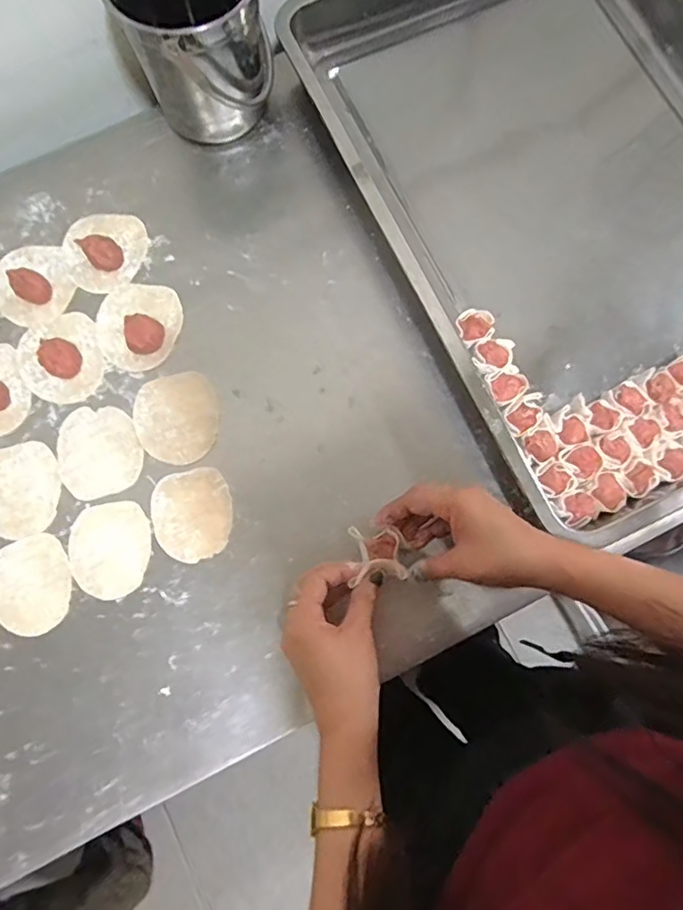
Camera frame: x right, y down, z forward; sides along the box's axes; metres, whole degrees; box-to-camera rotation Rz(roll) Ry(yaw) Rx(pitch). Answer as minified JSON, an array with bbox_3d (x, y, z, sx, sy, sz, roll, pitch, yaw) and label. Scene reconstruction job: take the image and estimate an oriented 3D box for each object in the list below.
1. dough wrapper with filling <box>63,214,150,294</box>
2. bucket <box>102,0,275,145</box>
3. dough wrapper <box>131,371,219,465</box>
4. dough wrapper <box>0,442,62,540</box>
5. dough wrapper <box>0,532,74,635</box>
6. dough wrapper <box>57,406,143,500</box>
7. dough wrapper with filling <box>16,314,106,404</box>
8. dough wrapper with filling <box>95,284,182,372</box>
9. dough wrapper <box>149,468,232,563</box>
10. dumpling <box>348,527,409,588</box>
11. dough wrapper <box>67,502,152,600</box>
[{"bbox_3d":[-0.232,-0.200,0.543,0.081,0.019,0.082,0,76,-1],"label":"dough wrapper with filling"},{"bbox_3d":[-0.129,-0.368,0.526,0.127,0.137,0.121,0,76,-1],"label":"bucket"},{"bbox_3d":[-0.149,-0.034,0.515,0.074,0.004,0.082,-12,77,-4],"label":"dough wrapper"},{"bbox_3d":[-0.285,0.031,0.501,0.075,0.004,0.081,0,76,-1],"label":"dough wrapper"},{"bbox_3d":[-0.265,0.110,0.484,0.069,0.004,0.080,-21,78,-6],"label":"dough wrapper"},{"bbox_3d":[-0.219,-0.003,0.512,0.072,0.004,0.083,-21,78,-6],"label":"dough wrapper"},{"bbox_3d":[-0.259,-0.090,0.519,0.075,0.022,0.084,-18,78,-6],"label":"dough wrapper with filling"},{"bbox_3d":[-0.191,-0.123,0.528,0.076,0.015,0.082,0,76,-1],"label":"dough wrapper with filling"},{"bbox_3d":[-0.130,0.052,0.497,0.068,0.004,0.077,-11,77,-4],"label":"dough wrapper"},{"bbox_3d":[0.029,0.079,0.445,0.043,0.017,0.044,-1,76,-2],"label":"dumpling"},{"bbox_3d":[-0.200,0.081,0.489,0.069,0.004,0.078,-5,77,-2],"label":"dough wrapper"}]

